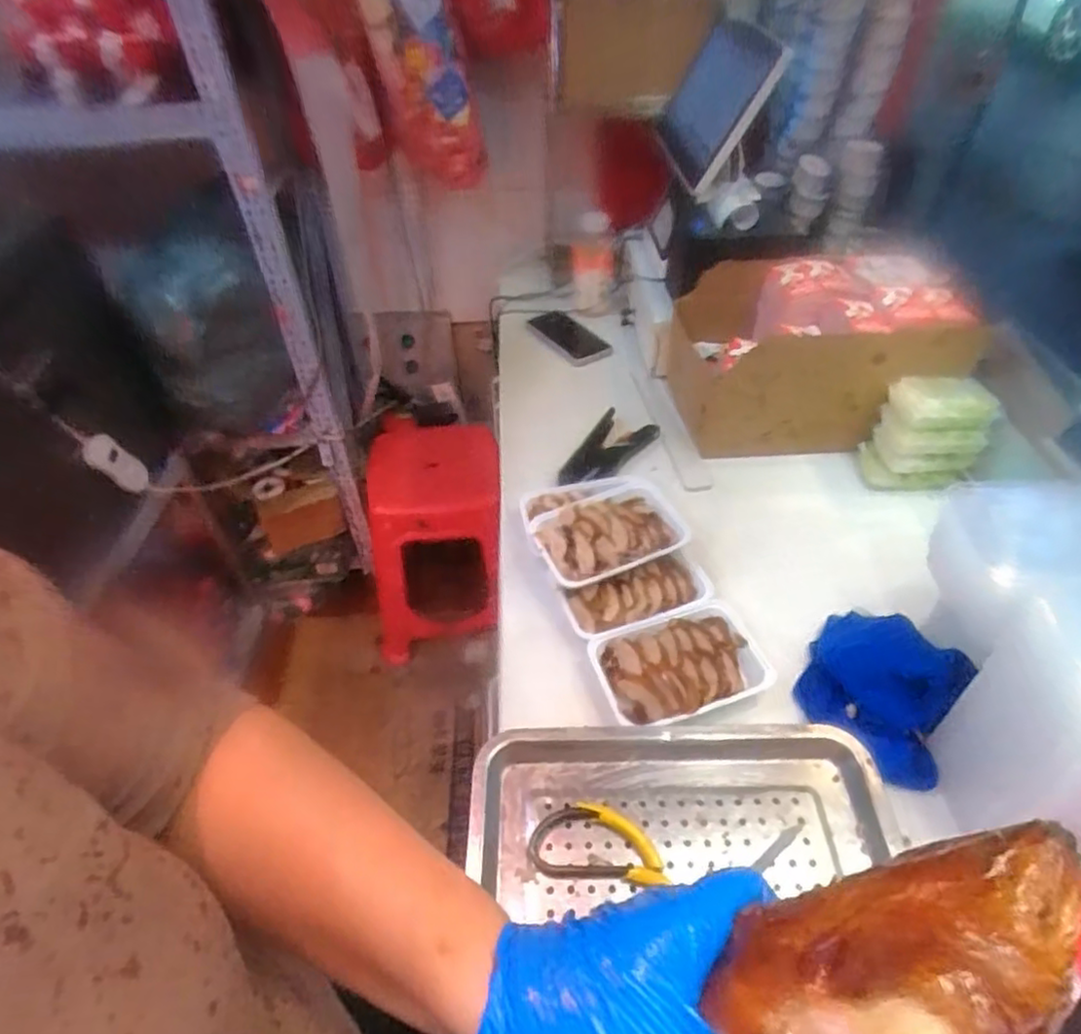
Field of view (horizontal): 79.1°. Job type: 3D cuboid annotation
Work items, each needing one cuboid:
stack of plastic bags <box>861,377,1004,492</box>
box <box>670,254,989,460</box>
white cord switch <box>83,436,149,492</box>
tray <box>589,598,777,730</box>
[{"bbox_3d":[0.486,-0.100,0.818,0.127,0.130,0.084,-5,45,-2],"label":"stack of plastic bags"},{"bbox_3d":[0.363,-0.216,0.886,0.319,0.193,0.192,-3,45,0],"label":"box"},{"bbox_3d":[-0.671,-0.083,1.037,0.050,0.101,0.015,-50,18,-11],"label":"white cord switch"},{"bbox_3d":[0.143,0.149,0.659,0.161,0.034,0.107,-13,46,-10],"label":"tray"}]

